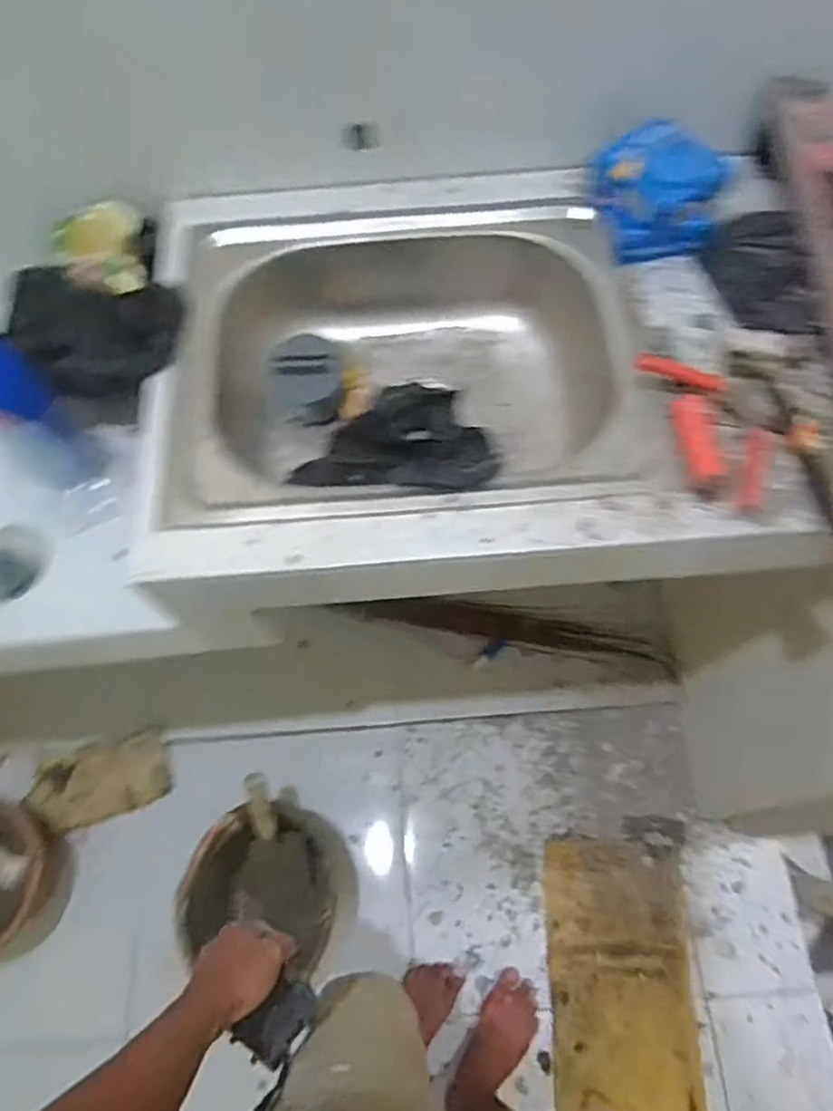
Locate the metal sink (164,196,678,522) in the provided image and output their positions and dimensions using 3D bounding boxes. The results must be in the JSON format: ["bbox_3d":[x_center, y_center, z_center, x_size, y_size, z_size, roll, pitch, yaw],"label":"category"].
[{"bbox_3d":[-0.013,-0.205,0.796,0.493,0.139,0.417,-7,66,-1],"label":"metal sink"}]

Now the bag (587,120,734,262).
[{"bbox_3d":[0.265,-0.393,0.754,0.138,0.070,0.120,-2,66,1],"label":"bag"}]

